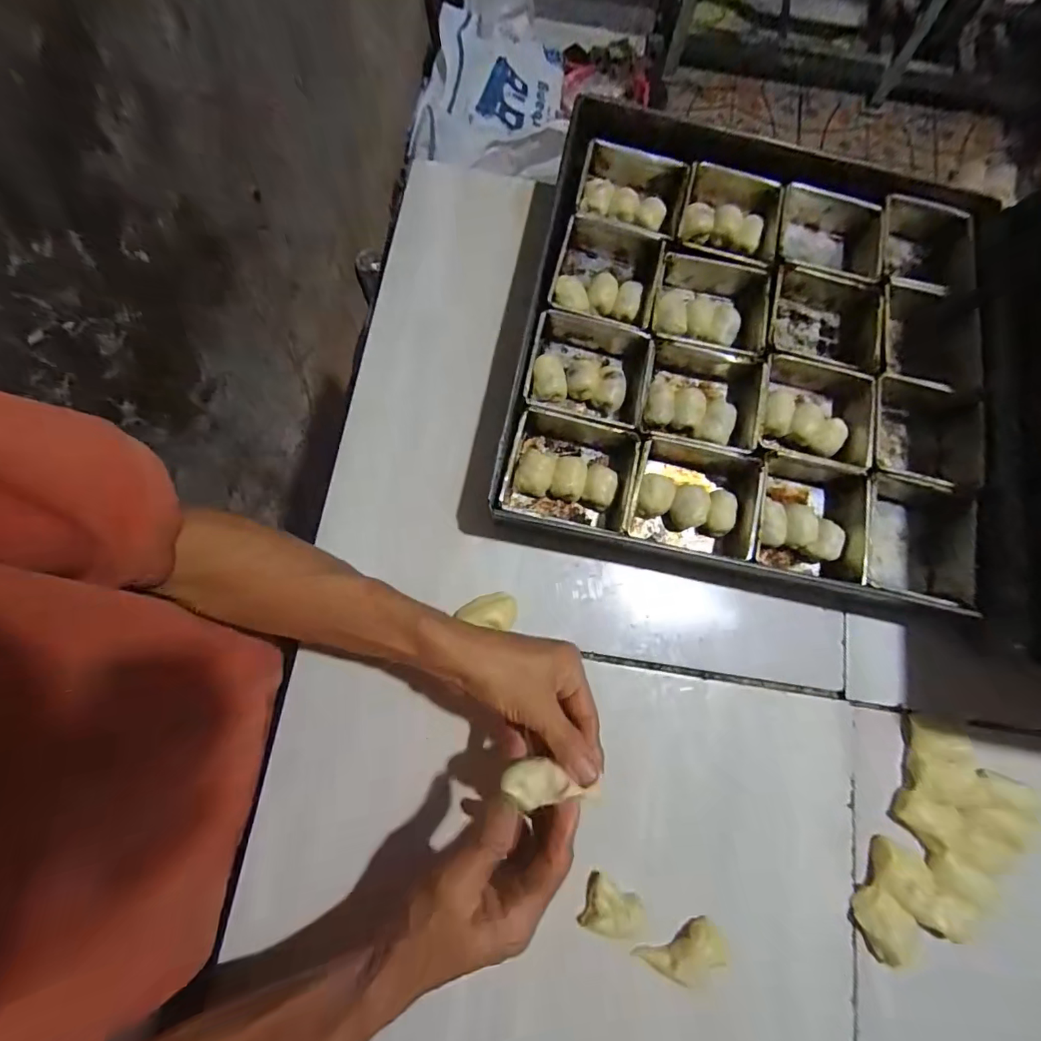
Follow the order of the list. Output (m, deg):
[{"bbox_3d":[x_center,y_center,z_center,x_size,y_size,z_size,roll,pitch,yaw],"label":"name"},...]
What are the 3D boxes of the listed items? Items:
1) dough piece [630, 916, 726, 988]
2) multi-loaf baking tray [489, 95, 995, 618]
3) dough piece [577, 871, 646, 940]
[{"bbox_3d":[0.126,0.337,0.366,0.066,0.022,0.030,-22,78,-6],"label":"dough piece"},{"bbox_3d":[0.229,-0.171,0.471,0.455,0.058,0.459,11,77,1],"label":"multi-loaf baking tray"},{"bbox_3d":[0.072,0.305,0.371,0.043,0.019,0.035,19,77,3],"label":"dough piece"}]

